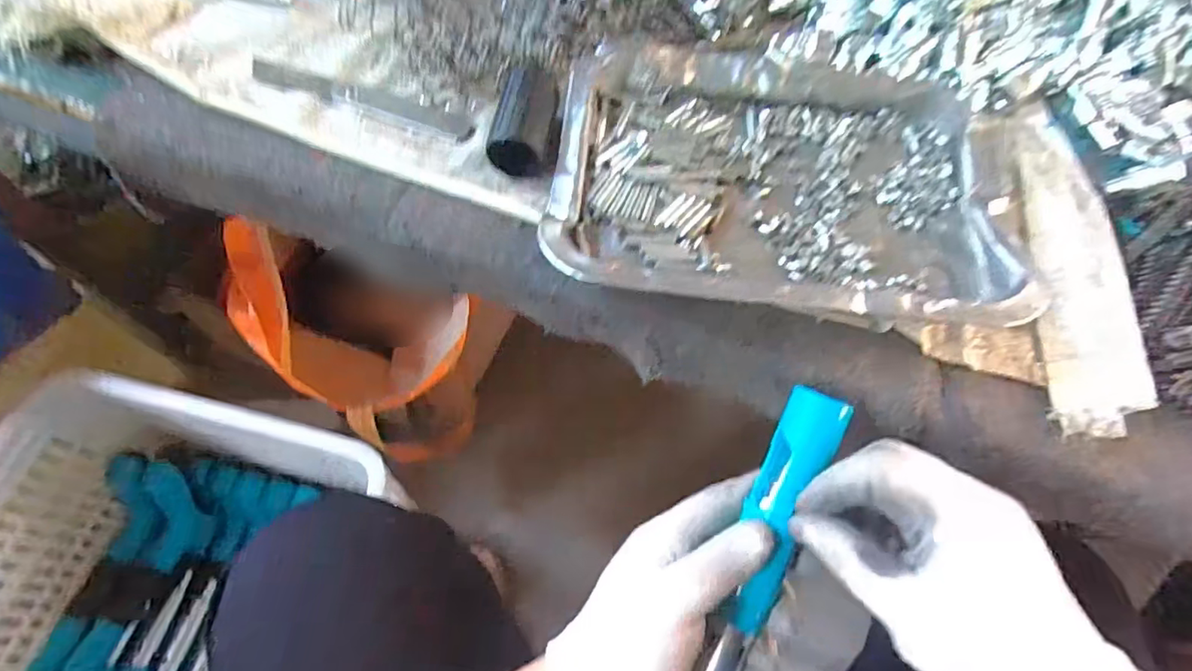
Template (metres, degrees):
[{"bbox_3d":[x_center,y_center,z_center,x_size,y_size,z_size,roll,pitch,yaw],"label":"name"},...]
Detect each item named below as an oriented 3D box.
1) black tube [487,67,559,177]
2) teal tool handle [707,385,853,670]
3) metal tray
[{"bbox_3d":[-0.042,-0.128,0.346,0.032,0.031,0.061,8,63,-1],"label":"black tube"},{"bbox_3d":[0.083,0.112,0.283,0.029,0.018,0.175,18,89,7],"label":"teal tool handle"},{"bbox_3d":[0.102,-0.101,0.338,0.240,0.032,0.197,8,63,-1],"label":"metal tray"}]

